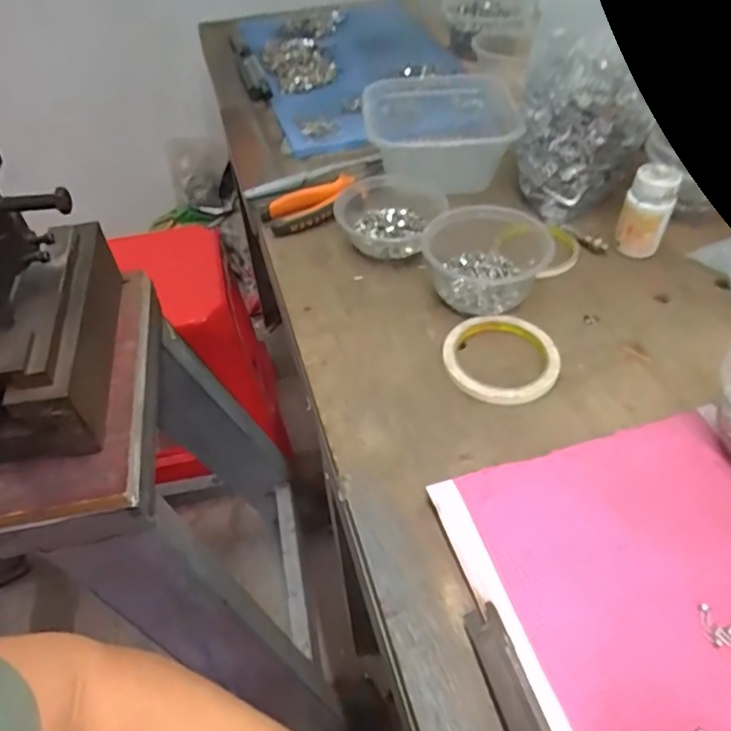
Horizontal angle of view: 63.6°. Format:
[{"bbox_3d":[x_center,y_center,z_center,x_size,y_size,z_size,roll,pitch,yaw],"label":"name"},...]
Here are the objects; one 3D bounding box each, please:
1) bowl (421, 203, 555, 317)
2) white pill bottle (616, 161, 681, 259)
[{"bbox_3d":[0.111,-0.102,0.553,0.100,0.069,0.096,-1,48,1],"label":"bowl"},{"bbox_3d":[0.277,-0.150,0.582,0.044,0.086,0.035,19,51,18],"label":"white pill bottle"}]

